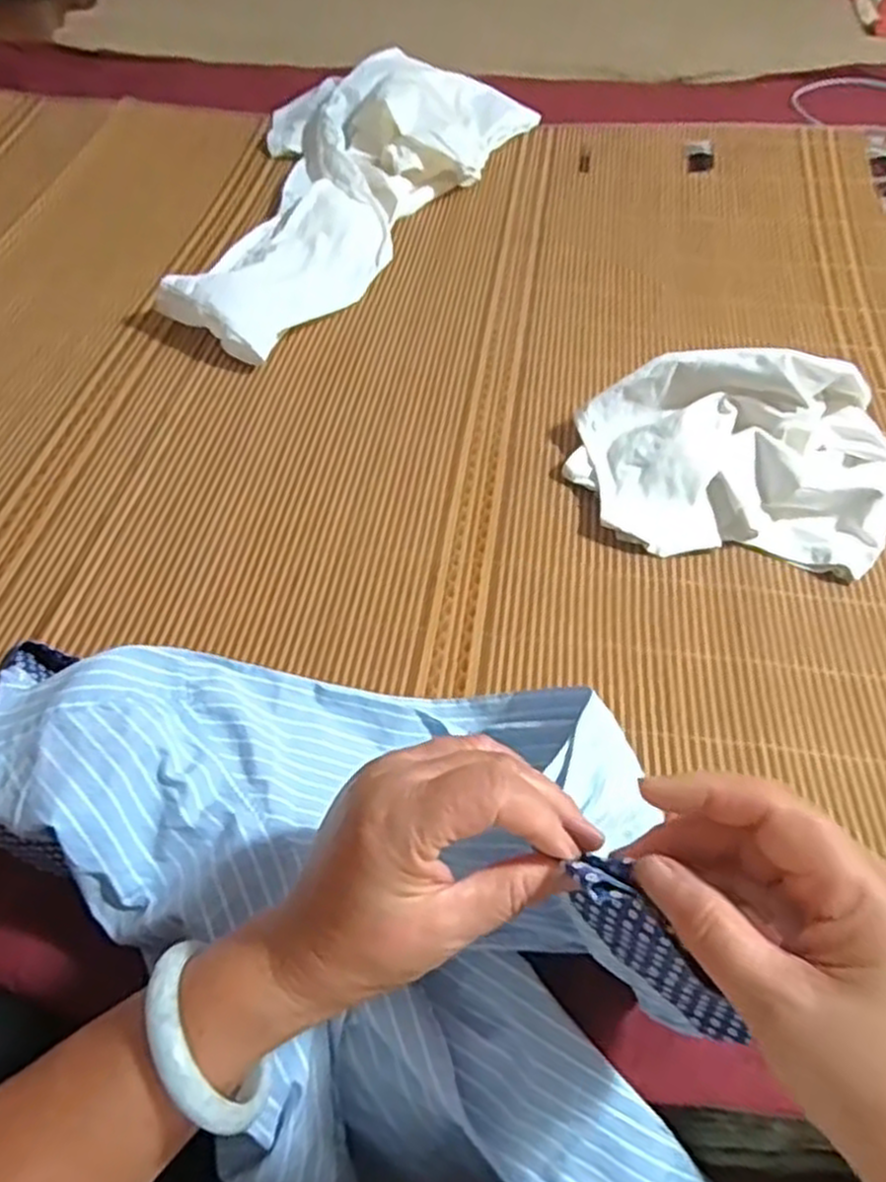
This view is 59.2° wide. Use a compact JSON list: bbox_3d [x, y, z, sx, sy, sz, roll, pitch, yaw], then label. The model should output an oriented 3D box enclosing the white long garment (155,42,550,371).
[{"bbox_3d":[-0.155,-0.485,0.910,0.307,0.073,0.593,21,56,16],"label":"white long garment"}]

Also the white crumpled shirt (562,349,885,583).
[{"bbox_3d":[0.230,-0.113,0.610,0.238,0.097,0.154,7,53,7],"label":"white crumpled shirt"}]

